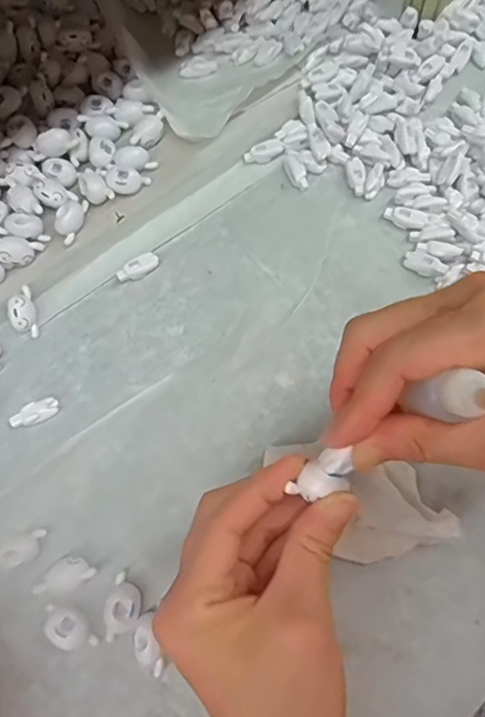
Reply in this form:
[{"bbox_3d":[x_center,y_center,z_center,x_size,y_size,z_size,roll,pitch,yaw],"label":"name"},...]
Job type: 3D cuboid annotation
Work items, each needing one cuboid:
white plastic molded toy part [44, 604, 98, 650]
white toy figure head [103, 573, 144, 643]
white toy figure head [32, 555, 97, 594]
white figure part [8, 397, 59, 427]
[{"bbox_3d":[-0.094,0.144,0.281,0.034,0.012,0.016,36,75,14],"label":"white plastic molded toy part"},{"bbox_3d":[-0.064,0.135,0.282,0.019,0.013,0.032,13,71,7],"label":"white toy figure head"},{"bbox_3d":[-0.098,0.119,0.289,0.033,0.014,0.017,-25,70,-6],"label":"white toy figure head"},{"bbox_3d":[-0.131,0.034,0.327,0.029,0.006,0.014,-22,70,-6],"label":"white figure part"}]

